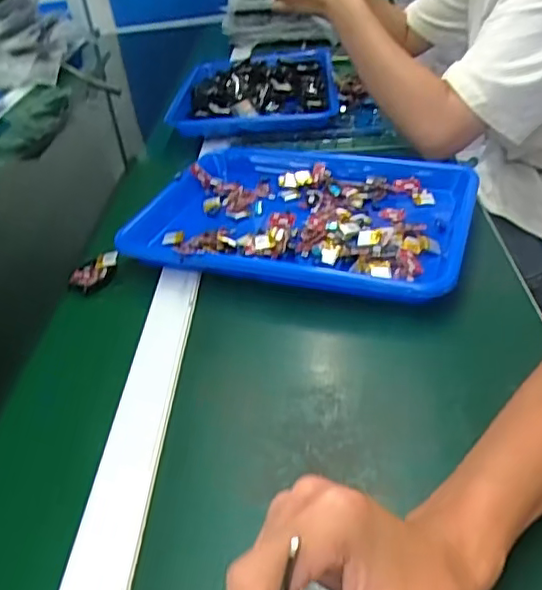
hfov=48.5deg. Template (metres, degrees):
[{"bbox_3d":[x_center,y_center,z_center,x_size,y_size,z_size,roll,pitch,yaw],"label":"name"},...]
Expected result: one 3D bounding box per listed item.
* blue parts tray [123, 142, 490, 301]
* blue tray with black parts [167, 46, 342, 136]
[{"bbox_3d":[0.036,-0.084,0.647,0.332,0.045,0.261,8,39,21],"label":"blue parts tray"},{"bbox_3d":[-0.028,-0.332,0.974,0.259,0.051,0.319,-6,36,4],"label":"blue tray with black parts"}]

